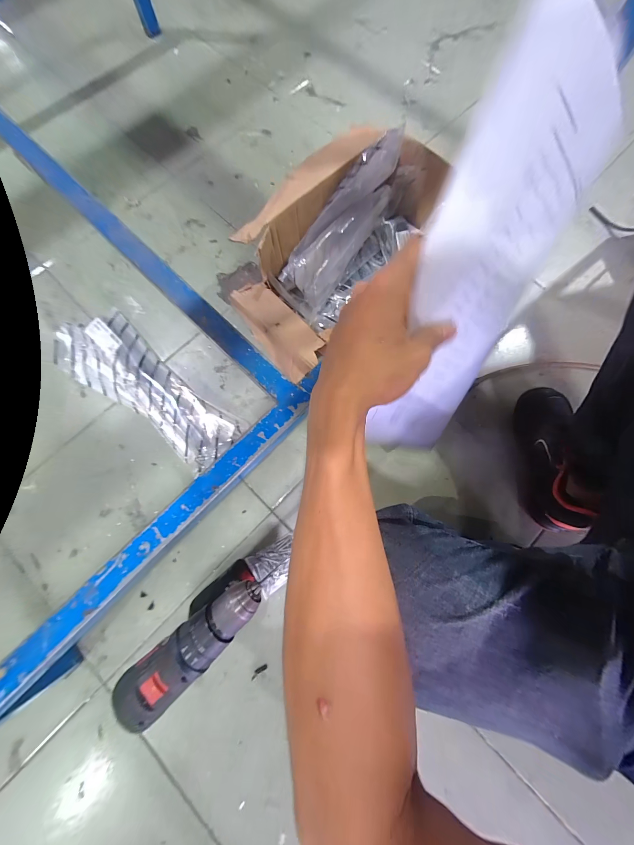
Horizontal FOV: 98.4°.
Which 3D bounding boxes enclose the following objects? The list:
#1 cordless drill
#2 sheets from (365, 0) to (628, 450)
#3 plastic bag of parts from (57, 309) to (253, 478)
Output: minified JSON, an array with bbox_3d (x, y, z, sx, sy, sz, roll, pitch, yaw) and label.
[{"bbox_3d":[-0.139,0.263,0.399,0.161,0.226,0.054,-41,82,-9],"label":"cordless drill"},{"bbox_3d":[0.124,-0.102,0.225,0.123,0.009,0.290,2,122,-27],"label":"sheets"},{"bbox_3d":[-0.366,-0.077,0.577,0.481,0.035,0.161,40,80,7],"label":"plastic bag of parts"}]

